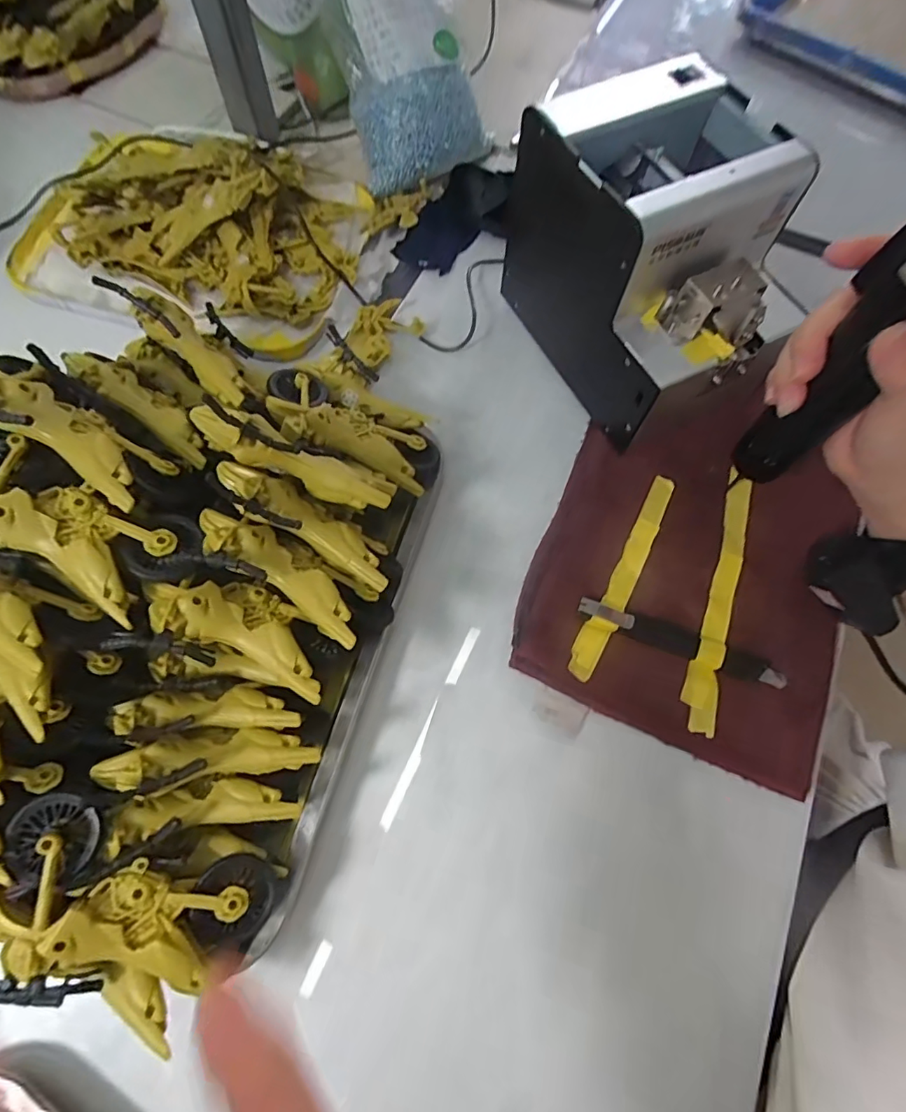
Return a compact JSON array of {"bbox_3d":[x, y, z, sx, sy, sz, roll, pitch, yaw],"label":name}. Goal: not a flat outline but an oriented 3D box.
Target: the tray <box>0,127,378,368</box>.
[{"bbox_3d":[-0.214,-0.293,0.434,0.273,0.056,0.210,19,70,4],"label":"tray"}]

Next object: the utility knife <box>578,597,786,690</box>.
[{"bbox_3d":[0.148,0.054,0.334,0.134,0.012,0.020,20,68,7],"label":"utility knife"}]

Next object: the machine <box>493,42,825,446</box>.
[{"bbox_3d":[0.138,-0.204,0.367,0.136,0.153,0.190,-28,71,-7],"label":"machine"}]

